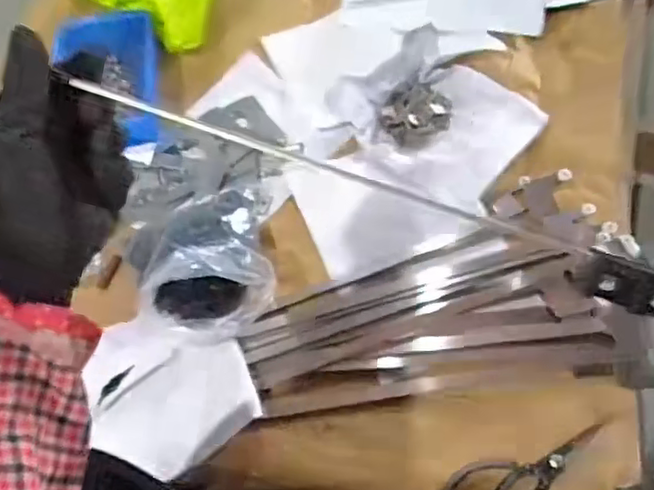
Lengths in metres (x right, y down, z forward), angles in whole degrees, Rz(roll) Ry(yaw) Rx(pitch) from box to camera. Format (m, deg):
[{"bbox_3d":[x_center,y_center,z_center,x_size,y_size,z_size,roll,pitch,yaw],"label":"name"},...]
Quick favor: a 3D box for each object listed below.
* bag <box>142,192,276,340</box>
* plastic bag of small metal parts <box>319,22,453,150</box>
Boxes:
[{"bbox_3d":[-0.143,0.007,0.729,0.149,0.121,0.186,-10,64,-3],"label":"bag"},{"bbox_3d":[0.089,-0.211,0.847,0.161,0.074,0.139,15,65,9],"label":"plastic bag of small metal parts"}]

